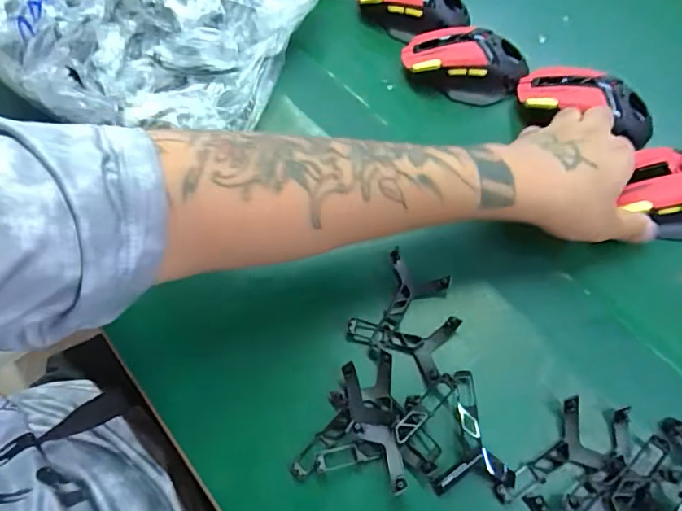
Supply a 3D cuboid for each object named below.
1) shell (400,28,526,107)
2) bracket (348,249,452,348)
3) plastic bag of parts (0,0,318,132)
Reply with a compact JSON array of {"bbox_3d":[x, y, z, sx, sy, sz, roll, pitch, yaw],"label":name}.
[{"bbox_3d":[0.118,-0.187,0.481,0.118,0.045,0.065,8,63,6],"label":"shell"},{"bbox_3d":[0.043,0.038,0.372,0.048,0.014,0.075,29,67,15],"label":"bracket"},{"bbox_3d":[-0.186,-0.221,0.467,0.343,0.112,0.216,0,63,2],"label":"plastic bag of parts"}]

